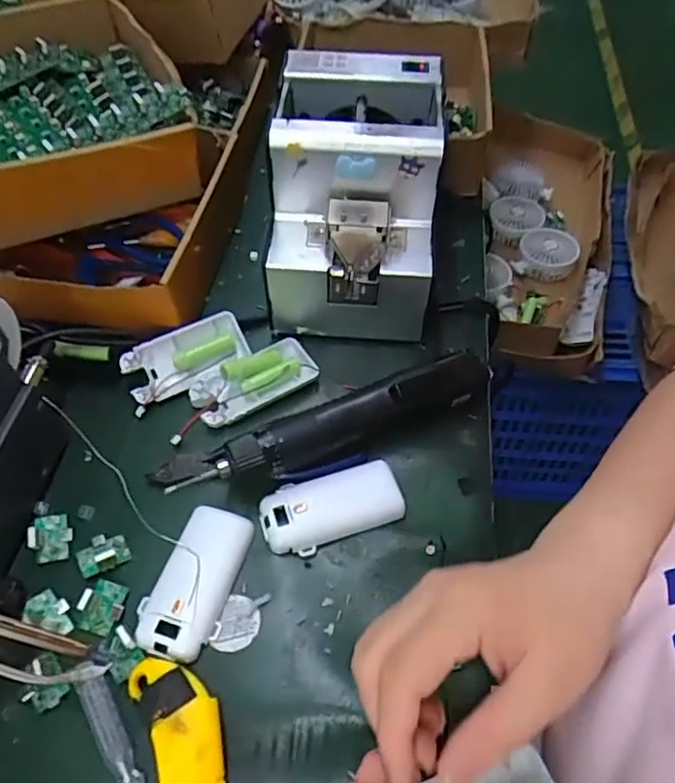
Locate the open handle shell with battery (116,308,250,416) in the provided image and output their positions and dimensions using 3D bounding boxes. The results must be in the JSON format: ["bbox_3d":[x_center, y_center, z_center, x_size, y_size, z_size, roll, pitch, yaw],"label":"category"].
[{"bbox_3d":[-0.114,-0.026,0.463,0.094,0.019,0.049,-21,57,-13],"label":"open handle shell with battery"}]

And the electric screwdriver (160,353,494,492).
[{"bbox_3d":[0.004,0.020,0.423,0.238,0.035,0.038,-22,59,-14],"label":"electric screwdriver"}]

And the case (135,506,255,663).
[{"bbox_3d":[-0.089,0.116,0.377,0.048,0.012,0.093,12,56,9],"label":"case"}]

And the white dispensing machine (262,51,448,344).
[{"bbox_3d":[0.015,-0.154,0.481,0.123,0.141,0.172,2,56,1],"label":"white dispensing machine"}]

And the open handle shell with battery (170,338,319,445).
[{"bbox_3d":[-0.073,-0.005,0.452,0.114,0.019,0.044,-29,59,-18],"label":"open handle shell with battery"}]

